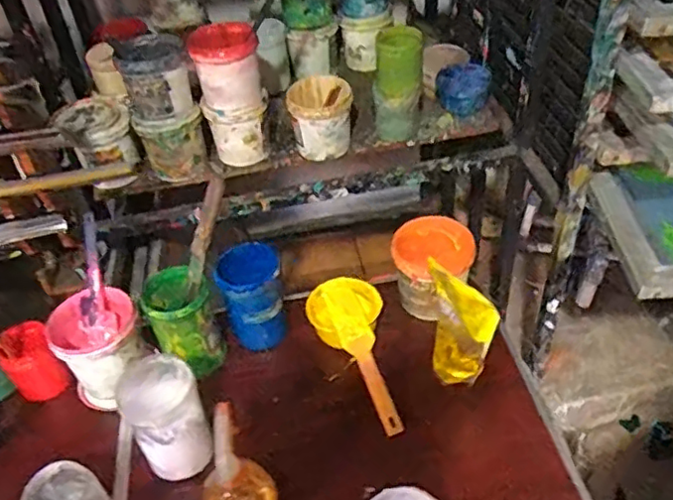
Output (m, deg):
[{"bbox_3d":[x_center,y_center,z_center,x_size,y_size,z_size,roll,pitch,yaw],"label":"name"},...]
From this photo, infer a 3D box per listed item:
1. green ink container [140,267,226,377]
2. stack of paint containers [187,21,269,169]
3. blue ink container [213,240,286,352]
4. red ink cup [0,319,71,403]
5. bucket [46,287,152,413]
[{"bbox_3d":[-0.227,0.115,0.963,0.105,0.143,0.101,-19,44,-14],"label":"green ink container"},{"bbox_3d":[-0.197,-0.304,1.212,0.121,0.240,0.123,-8,43,-2],"label":"stack of paint containers"},{"bbox_3d":[-0.129,0.075,0.997,0.100,0.149,0.099,-12,43,-6],"label":"blue ink container"},{"bbox_3d":[-0.460,0.178,0.959,0.070,0.126,0.069,-3,43,3],"label":"red ink cup"},{"bbox_3d":[-0.354,0.151,0.953,0.120,0.136,0.117,-3,43,3],"label":"bucket"}]

